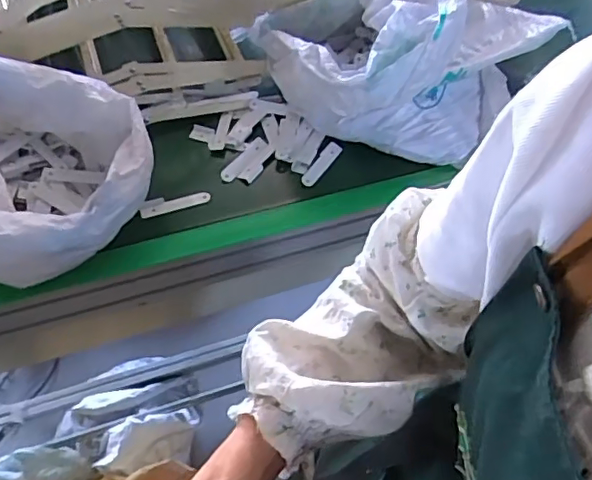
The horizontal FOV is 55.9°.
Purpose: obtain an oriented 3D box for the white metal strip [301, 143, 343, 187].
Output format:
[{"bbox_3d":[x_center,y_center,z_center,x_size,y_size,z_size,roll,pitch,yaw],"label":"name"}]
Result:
[{"bbox_3d":[0.039,-0.114,0.838,0.024,0.005,0.096,27,57,18],"label":"white metal strip"}]

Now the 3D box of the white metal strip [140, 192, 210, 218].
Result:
[{"bbox_3d":[-0.170,-0.052,0.783,0.097,0.006,0.019,-12,54,-10],"label":"white metal strip"}]

